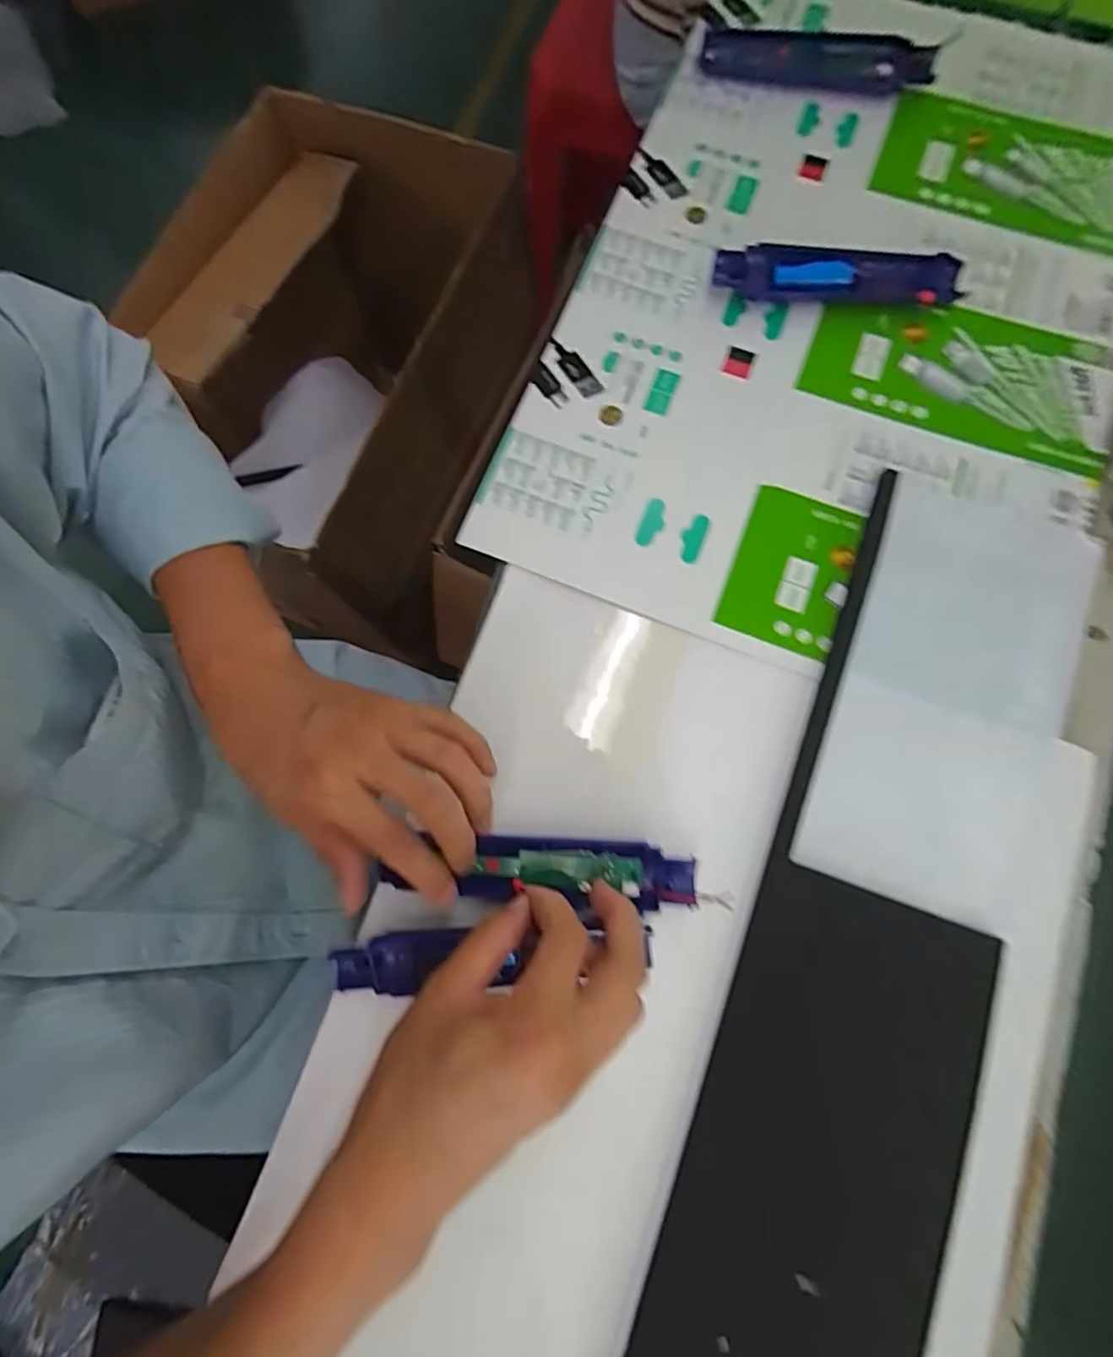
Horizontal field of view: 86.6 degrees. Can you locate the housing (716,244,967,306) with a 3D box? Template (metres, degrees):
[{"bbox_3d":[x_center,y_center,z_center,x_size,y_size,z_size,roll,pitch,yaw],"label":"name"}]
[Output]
[{"bbox_3d":[0.191,-0.272,0.405,0.165,0.019,0.035,4,77,1],"label":"housing"}]

